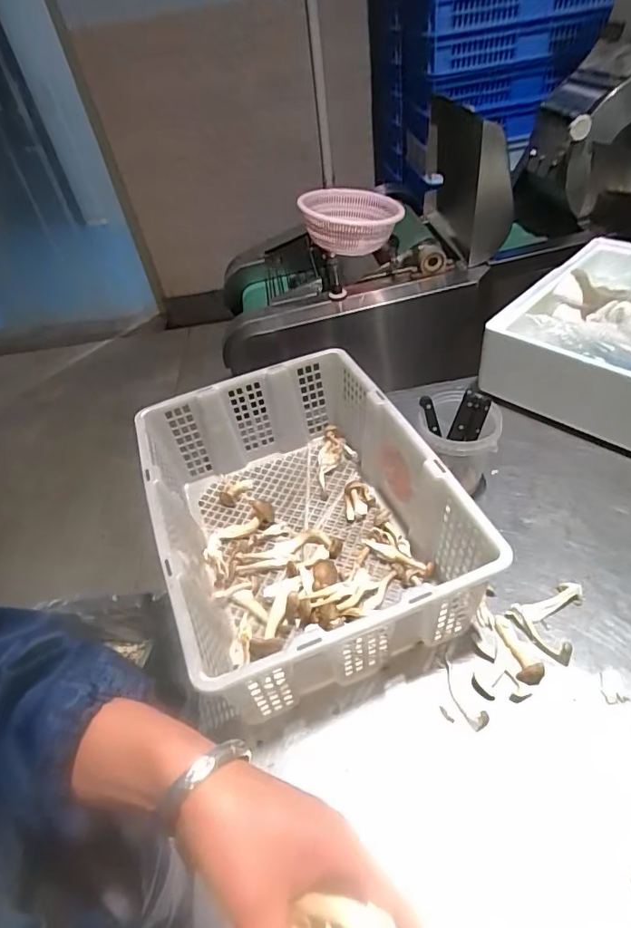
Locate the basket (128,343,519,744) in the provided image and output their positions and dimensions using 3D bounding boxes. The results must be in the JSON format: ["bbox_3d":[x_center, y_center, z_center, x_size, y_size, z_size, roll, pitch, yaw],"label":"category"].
[{"bbox_3d":[-0.020,0.055,0.709,0.364,0.152,0.477,-20,45,-10],"label":"basket"}]

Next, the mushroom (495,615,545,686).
[{"bbox_3d":[0.243,0.221,0.616,0.030,0.020,0.087,-9,45,-3],"label":"mushroom"}]

